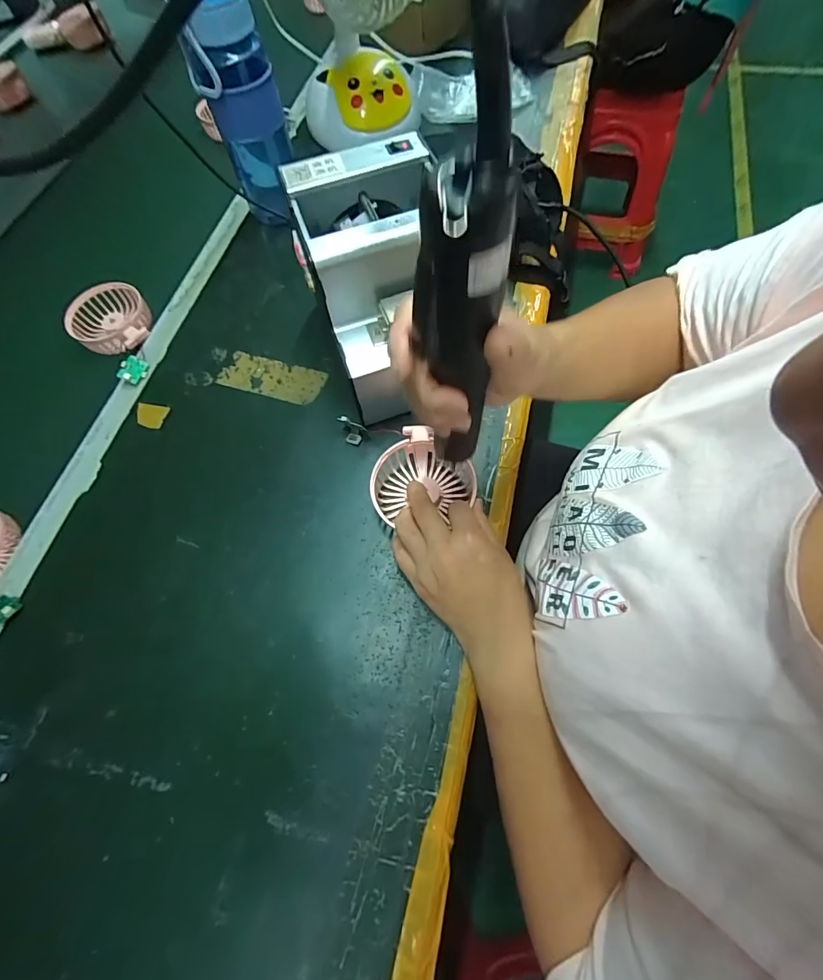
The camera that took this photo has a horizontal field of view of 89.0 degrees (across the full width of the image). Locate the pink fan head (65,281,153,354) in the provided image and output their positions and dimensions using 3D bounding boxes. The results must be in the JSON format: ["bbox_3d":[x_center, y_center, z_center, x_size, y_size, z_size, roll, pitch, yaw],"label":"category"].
[{"bbox_3d":[-0.353,-0.197,0.494,0.084,0.027,0.101,-28,68,-9],"label":"pink fan head"}]

